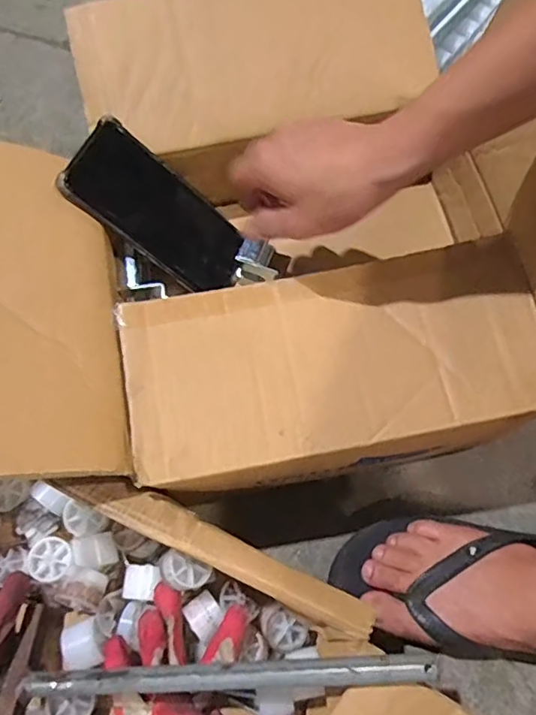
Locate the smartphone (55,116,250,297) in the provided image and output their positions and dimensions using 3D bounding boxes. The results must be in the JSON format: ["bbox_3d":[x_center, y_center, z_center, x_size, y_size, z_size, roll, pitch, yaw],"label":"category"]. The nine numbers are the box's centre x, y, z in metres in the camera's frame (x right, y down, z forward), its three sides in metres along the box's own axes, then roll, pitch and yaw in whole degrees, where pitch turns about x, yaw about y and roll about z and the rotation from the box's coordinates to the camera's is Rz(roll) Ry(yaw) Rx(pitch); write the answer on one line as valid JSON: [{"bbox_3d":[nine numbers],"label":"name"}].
[{"bbox_3d":[-0.090,-0.124,0.482,0.160,0.015,0.077,37,63,-26],"label":"smartphone"}]

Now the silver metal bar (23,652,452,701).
[{"bbox_3d":[-0.035,0.211,0.372,0.284,0.016,0.019,-9,64,12],"label":"silver metal bar"}]

